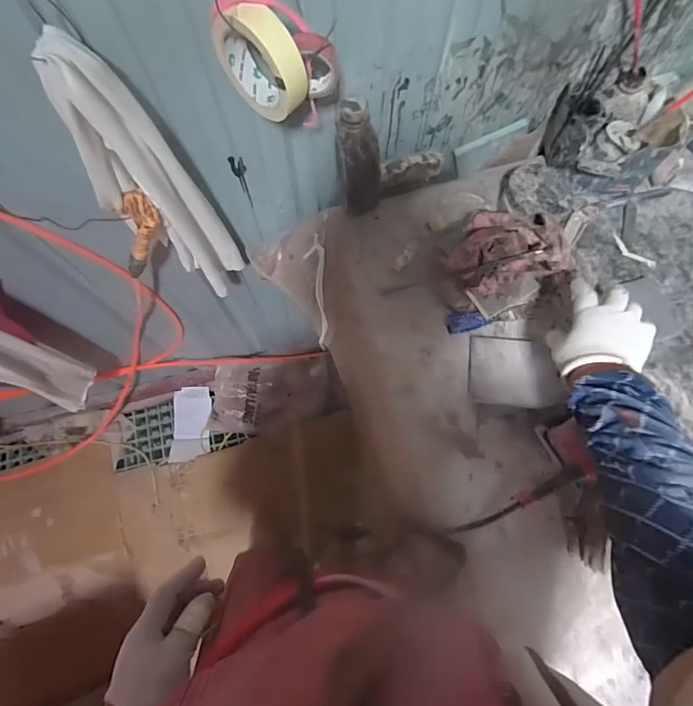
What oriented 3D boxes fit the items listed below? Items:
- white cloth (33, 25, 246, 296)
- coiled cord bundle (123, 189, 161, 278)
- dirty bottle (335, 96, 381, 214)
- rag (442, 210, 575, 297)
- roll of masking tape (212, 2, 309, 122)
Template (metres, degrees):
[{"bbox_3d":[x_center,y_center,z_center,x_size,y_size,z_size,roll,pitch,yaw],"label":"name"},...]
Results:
[{"bbox_3d":[-0.265,-0.217,0.581,0.112,0.407,0.072,19,72,6],"label":"white cloth"},{"bbox_3d":[-0.301,-0.166,0.606,0.038,0.195,0.042,-9,71,-31],"label":"coiled cord bundle"},{"bbox_3d":[0.023,-0.293,0.632,0.066,0.170,0.073,-5,73,-1],"label":"dirty bottle"},{"bbox_3d":[0.255,-0.143,0.624,0.193,0.088,0.127,16,74,6],"label":"rag"},{"bbox_3d":[-0.091,-0.304,0.429,0.099,0.101,0.042,39,76,12],"label":"roll of masking tape"}]

